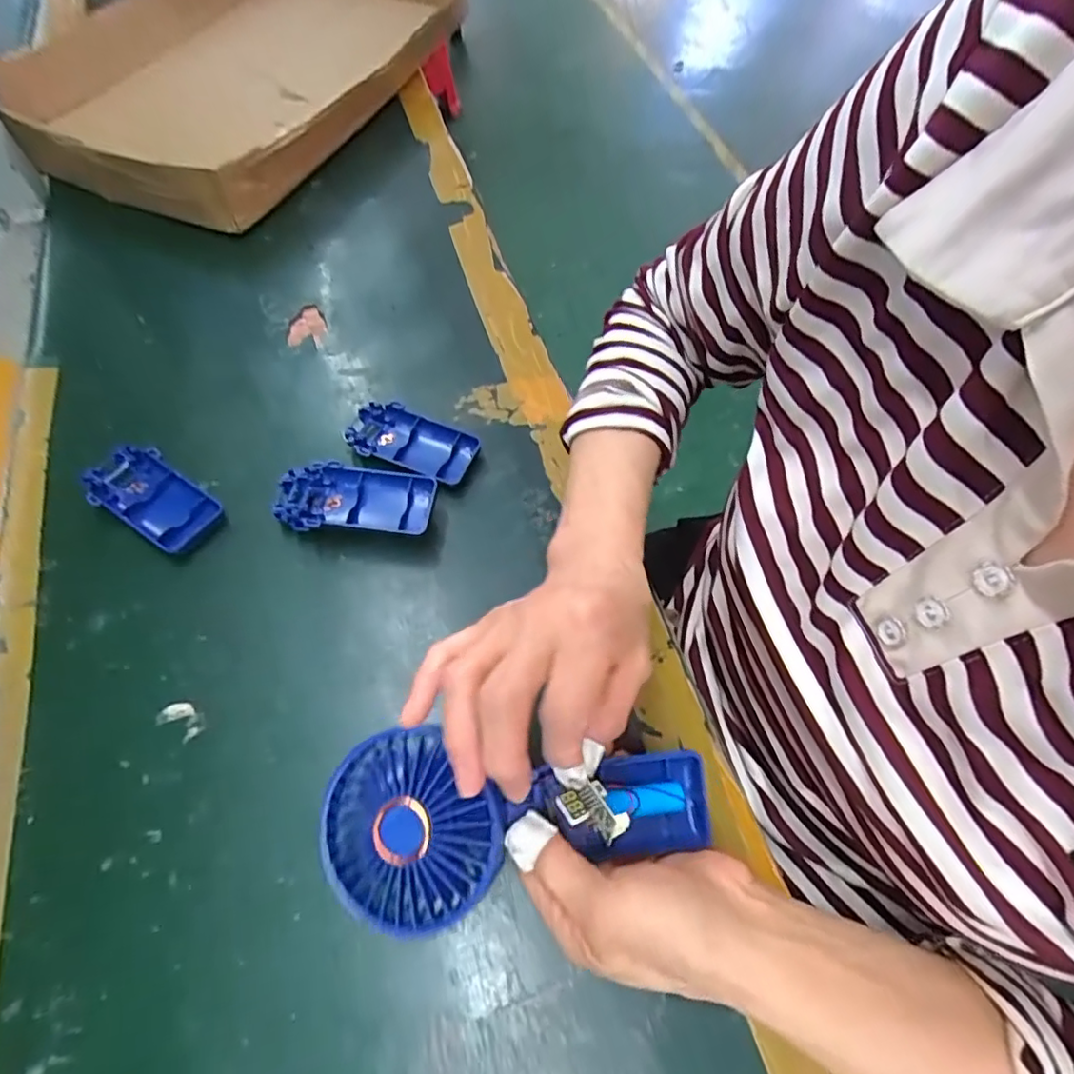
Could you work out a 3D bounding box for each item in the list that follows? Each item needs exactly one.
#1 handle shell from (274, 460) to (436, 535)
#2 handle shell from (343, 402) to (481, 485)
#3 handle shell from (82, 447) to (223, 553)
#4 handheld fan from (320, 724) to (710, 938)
[{"bbox_3d":[-0.121,-0.022,0.395,0.104,0.026,0.048,5,61,0],"label":"handle shell"},{"bbox_3d":[-0.090,-0.068,0.429,0.090,0.014,0.049,15,61,6],"label":"handle shell"},{"bbox_3d":[-0.257,-0.025,0.399,0.090,0.018,0.048,36,65,16],"label":"handle shell"},{"bbox_3d":[-0.007,0.128,0.277,0.180,0.033,0.078,-4,61,-8],"label":"handheld fan"}]

